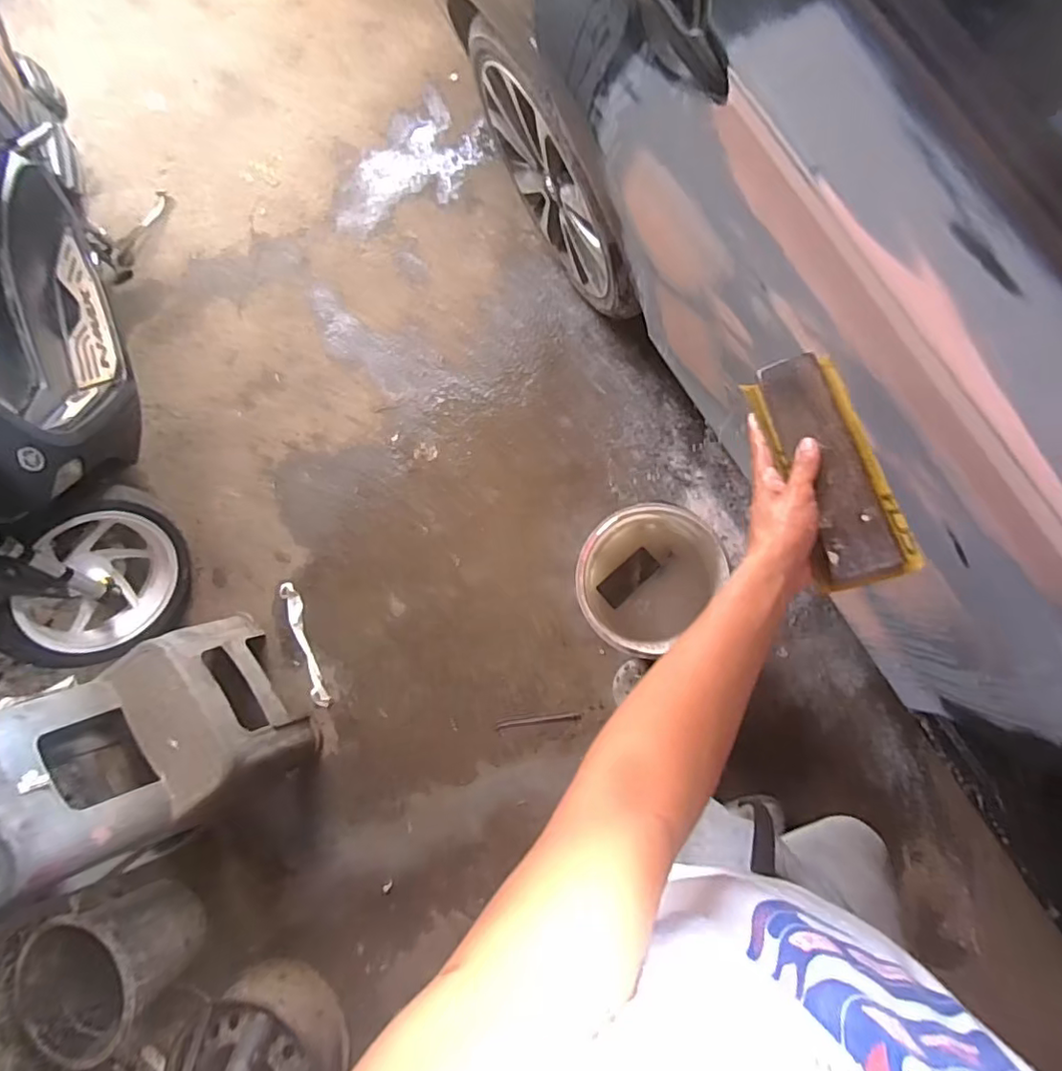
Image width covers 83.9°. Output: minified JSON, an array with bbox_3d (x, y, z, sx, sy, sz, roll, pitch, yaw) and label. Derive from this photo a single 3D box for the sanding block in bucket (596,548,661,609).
[{"bbox_3d":[0.223,0.096,1.349,0.143,0.022,0.062,-44,80,2],"label":"sanding block in bucket"}]

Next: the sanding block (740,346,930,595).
[{"bbox_3d":[0.277,-0.070,0.557,0.079,0.035,0.236,-15,67,6],"label":"sanding block"}]

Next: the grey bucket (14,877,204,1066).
[{"bbox_3d":[-0.973,0.991,1.375,0.323,0.284,0.285,-28,81,5],"label":"grey bucket"}]

